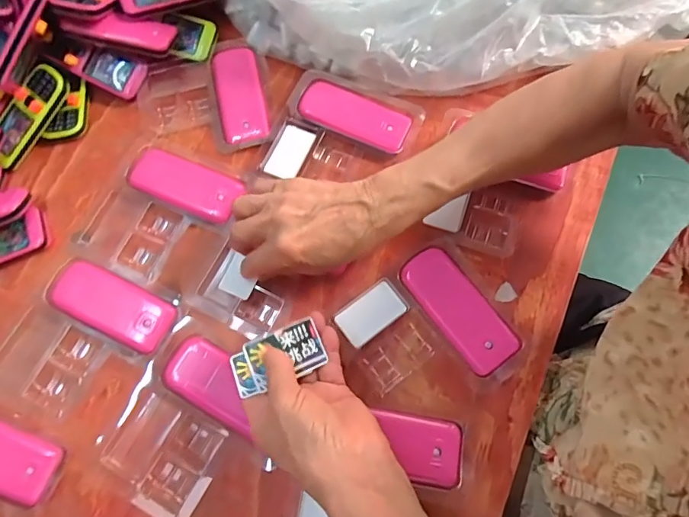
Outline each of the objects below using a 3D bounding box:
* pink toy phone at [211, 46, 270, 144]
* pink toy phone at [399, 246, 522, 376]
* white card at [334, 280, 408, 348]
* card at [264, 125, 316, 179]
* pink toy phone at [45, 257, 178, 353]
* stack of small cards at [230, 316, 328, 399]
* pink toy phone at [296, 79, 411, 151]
[{"bbox_3d":[-0.104,-0.161,0.427,0.044,0.010,0.104,-12,72,-2],"label":"pink toy phone"},{"bbox_3d":[0.091,0.040,0.355,0.044,0.013,0.105,-36,75,-9],"label":"pink toy phone"},{"bbox_3d":[0.021,0.045,0.357,0.053,0.009,0.033,-37,75,-9],"label":"white card"},{"bbox_3d":[-0.052,-0.100,0.416,0.031,0.004,0.051,26,88,6],"label":"card"},{"bbox_3d":[-0.195,0.040,0.373,0.108,0.019,0.046,23,74,9],"label":"pink toy phone"},{"bbox_3d":[-0.047,0.069,0.305,0.064,0.004,0.035,-23,73,-6],"label":"stack of small cards"},{"bbox_3d":[0.010,-0.136,0.416,0.105,0.008,0.045,22,74,8],"label":"pink toy phone"}]

